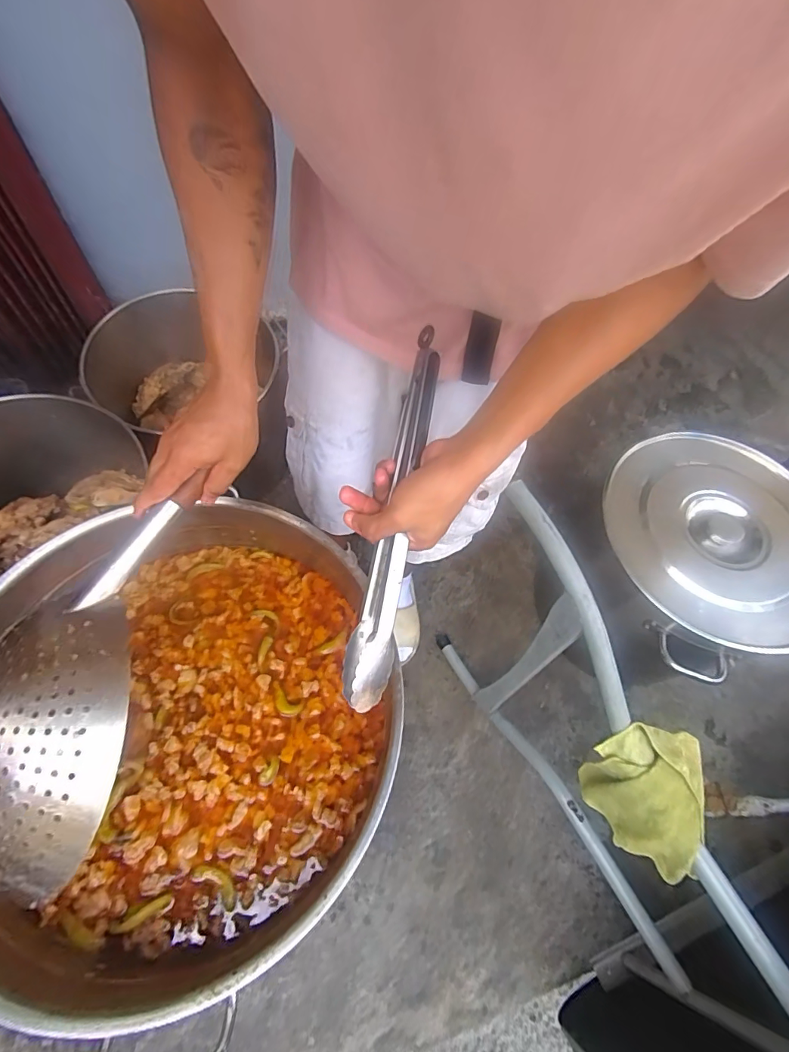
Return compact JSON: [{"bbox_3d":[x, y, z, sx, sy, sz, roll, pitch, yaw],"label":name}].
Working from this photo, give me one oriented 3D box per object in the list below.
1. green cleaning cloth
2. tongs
[{"bbox_3d":[0.334,0.369,0.639,0.129,0.136,0.166,20,60,7],"label":"green cleaning cloth"},{"bbox_3d":[0.002,-0.009,0.438,0.041,0.033,0.360,11,87,2],"label":"tongs"}]

